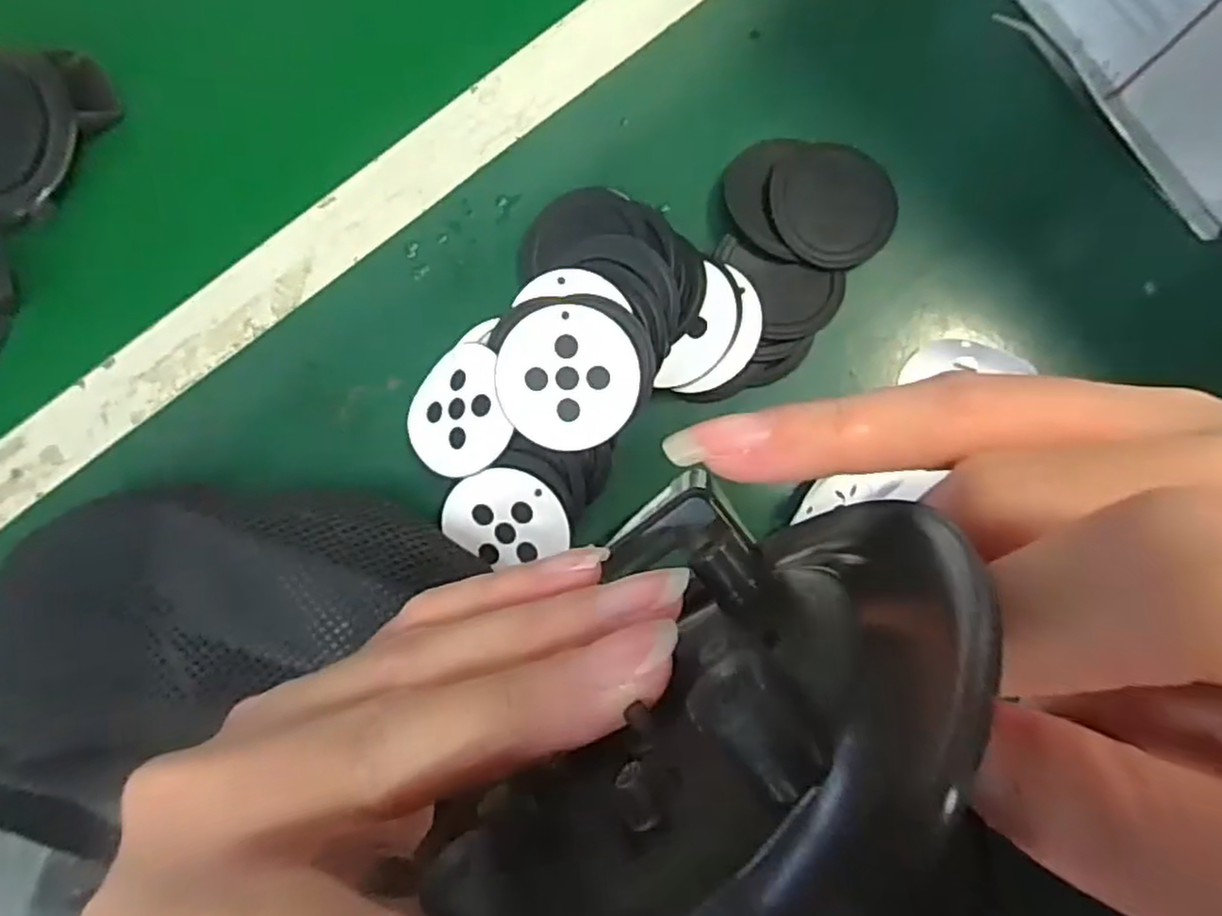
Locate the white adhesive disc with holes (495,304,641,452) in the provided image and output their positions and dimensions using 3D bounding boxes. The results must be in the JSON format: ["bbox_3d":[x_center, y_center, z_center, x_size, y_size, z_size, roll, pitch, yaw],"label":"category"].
[{"bbox_3d":[-0.019,-0.035,0.306,0.061,0.004,0.061,0,95,4],"label":"white adhesive disc with holes"}]

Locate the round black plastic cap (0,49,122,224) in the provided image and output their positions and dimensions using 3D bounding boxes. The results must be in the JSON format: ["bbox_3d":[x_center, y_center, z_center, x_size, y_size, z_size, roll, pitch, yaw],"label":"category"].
[{"bbox_3d":[-0.315,-0.174,0.366,0.081,0.020,0.099,33,89,6],"label":"round black plastic cap"}]

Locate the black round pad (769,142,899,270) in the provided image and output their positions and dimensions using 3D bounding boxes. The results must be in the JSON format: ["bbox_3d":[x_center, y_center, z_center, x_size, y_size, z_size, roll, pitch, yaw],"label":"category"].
[{"bbox_3d":[0.104,-0.118,0.327,0.059,0.004,0.057,0,86,5],"label":"black round pad"}]

